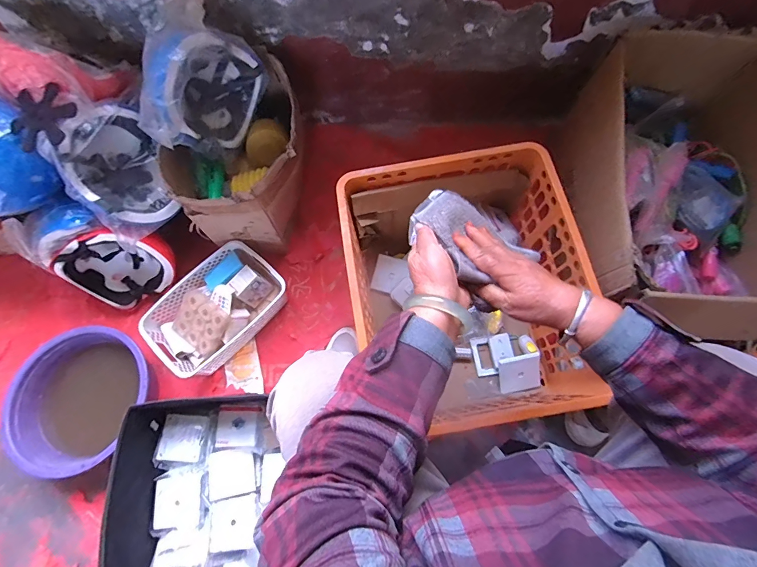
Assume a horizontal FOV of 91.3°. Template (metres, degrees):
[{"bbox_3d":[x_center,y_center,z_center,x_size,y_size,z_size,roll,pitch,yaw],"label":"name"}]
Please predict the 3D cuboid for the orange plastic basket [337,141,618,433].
[{"bbox_3d":[0.156,0.024,0.736,0.393,0.272,0.461,-10,72,-1],"label":"orange plastic basket"}]

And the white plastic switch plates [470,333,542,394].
[{"bbox_3d":[0.279,0.169,0.799,0.127,0.057,0.126,-9,72,-1],"label":"white plastic switch plates"}]

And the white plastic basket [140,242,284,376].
[{"bbox_3d":[-0.372,0.058,0.862,0.204,0.099,0.294,41,78,13],"label":"white plastic basket"}]

